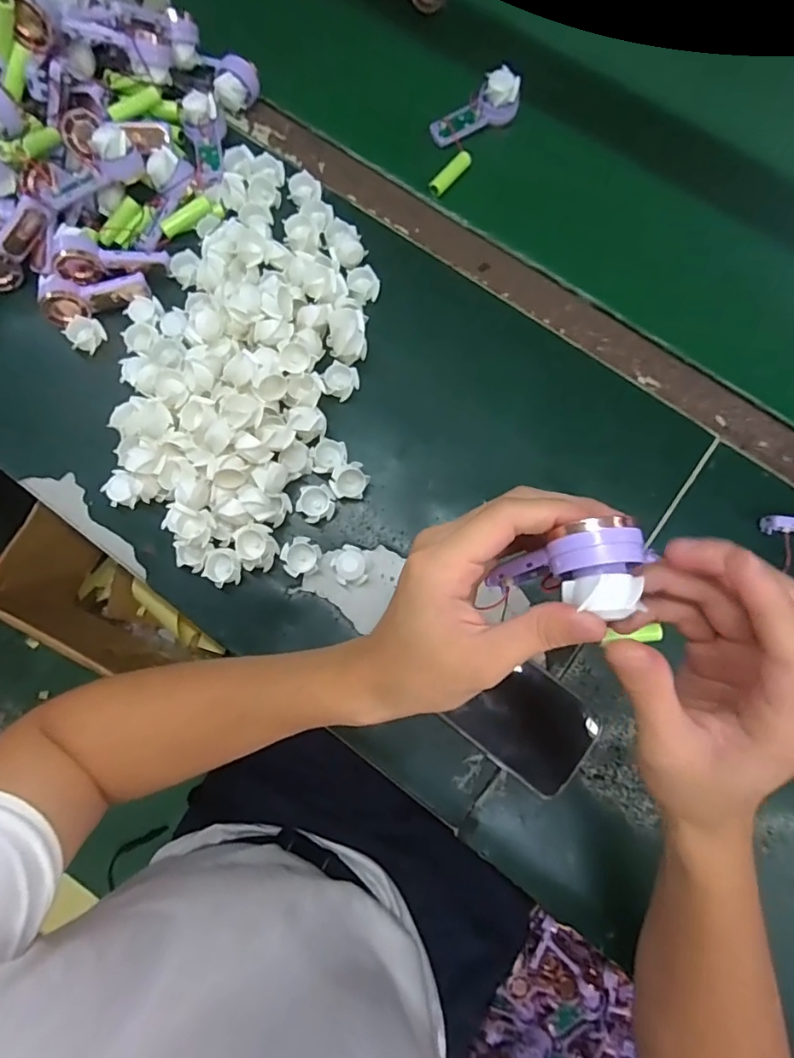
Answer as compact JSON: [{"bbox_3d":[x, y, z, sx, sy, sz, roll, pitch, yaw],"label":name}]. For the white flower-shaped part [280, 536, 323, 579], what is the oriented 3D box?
[{"bbox_3d":[-0.079,0.023,0.439,0.032,0.013,0.030,0,78,1],"label":"white flower-shaped part"}]

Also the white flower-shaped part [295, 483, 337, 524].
[{"bbox_3d":[-0.069,-0.021,0.449,0.031,0.017,0.030,0,78,1],"label":"white flower-shaped part"}]

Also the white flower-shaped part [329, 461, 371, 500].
[{"bbox_3d":[-0.040,-0.040,0.450,0.030,0.023,0.032,0,78,1],"label":"white flower-shaped part"}]

